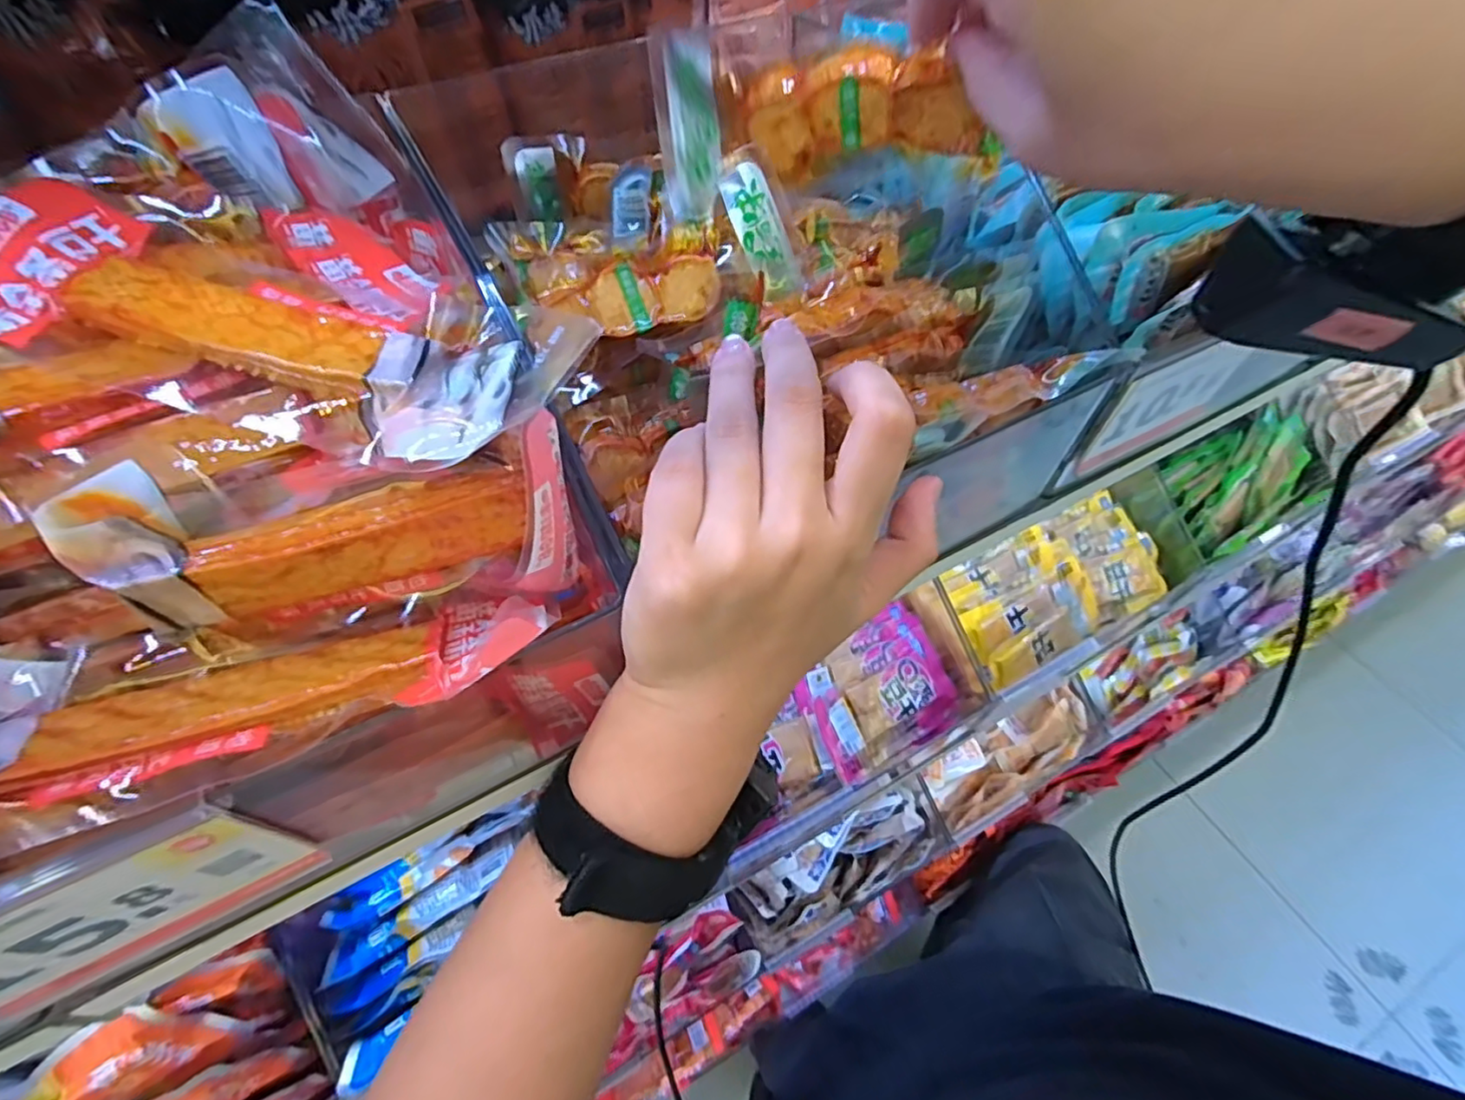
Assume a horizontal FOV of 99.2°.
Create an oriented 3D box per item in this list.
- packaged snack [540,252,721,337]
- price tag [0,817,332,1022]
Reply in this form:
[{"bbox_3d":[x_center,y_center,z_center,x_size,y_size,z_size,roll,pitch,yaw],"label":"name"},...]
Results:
[{"bbox_3d":[-0.040,-0.109,0.272,0.069,0.027,0.018,-13,15,-4],"label":"packaged snack"},{"bbox_3d":[-0.177,0.106,0.176,0.093,0.058,0.005,-22,59,-14],"label":"price tag"}]

